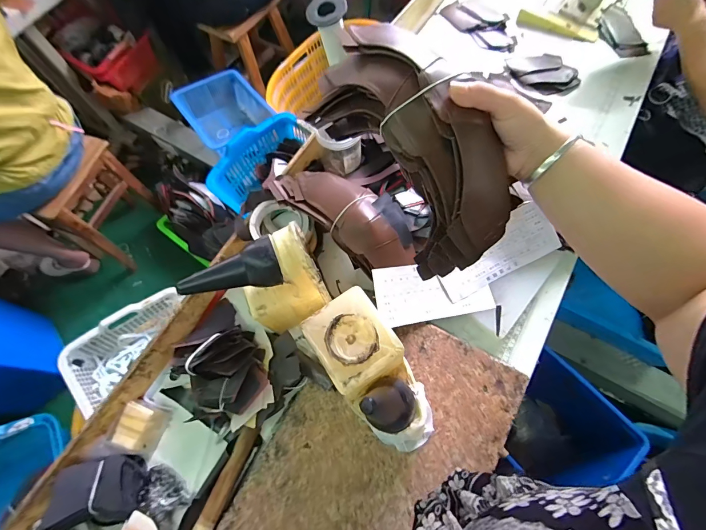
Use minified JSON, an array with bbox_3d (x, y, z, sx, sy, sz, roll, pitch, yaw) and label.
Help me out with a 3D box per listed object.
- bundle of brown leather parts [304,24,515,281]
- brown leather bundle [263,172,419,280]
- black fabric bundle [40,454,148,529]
[{"bbox_3d":[0.059,-0.118,0.351,0.118,0.122,0.252,-32,83,-11],"label":"bundle of brown leather parts"},{"bbox_3d":[-0.012,-0.087,0.593,0.272,0.059,0.114,37,73,17],"label":"brown leather bundle"},{"bbox_3d":[-0.362,0.325,0.495,0.104,0.066,0.085,-13,66,-3],"label":"black fabric bundle"}]

